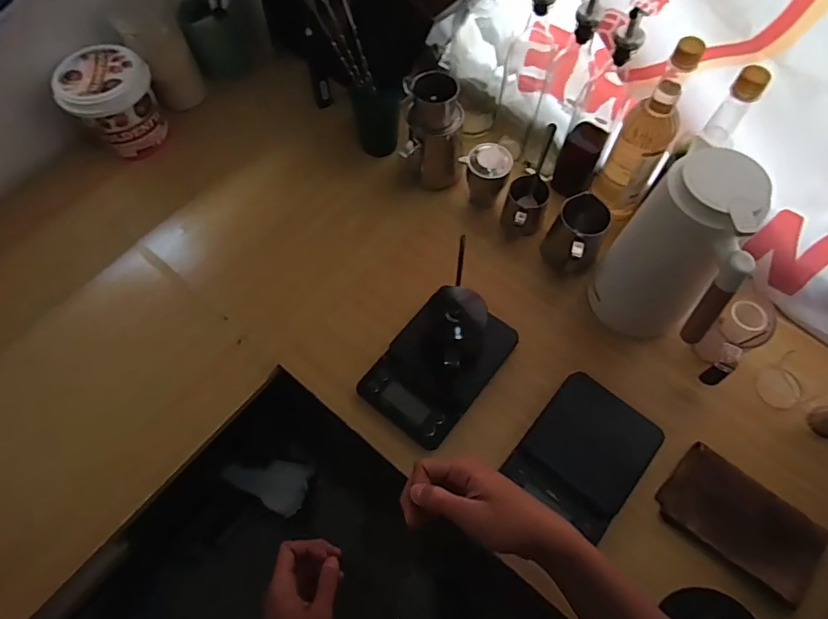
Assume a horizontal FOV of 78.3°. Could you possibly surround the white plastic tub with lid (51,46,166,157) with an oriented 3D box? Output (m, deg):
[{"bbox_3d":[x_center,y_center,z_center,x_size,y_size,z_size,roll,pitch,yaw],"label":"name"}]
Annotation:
[{"bbox_3d":[-0.466,-0.317,0.805,0.126,0.136,0.126,0,63,0],"label":"white plastic tub with lid"}]

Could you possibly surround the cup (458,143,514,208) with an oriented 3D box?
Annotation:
[{"bbox_3d":[0.109,-0.203,0.770,0.067,0.084,0.063,0,63,0],"label":"cup"}]

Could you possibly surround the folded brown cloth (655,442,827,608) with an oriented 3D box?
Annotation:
[{"bbox_3d":[0.374,0.240,0.581,0.164,0.016,0.103,37,69,17],"label":"folded brown cloth"}]

